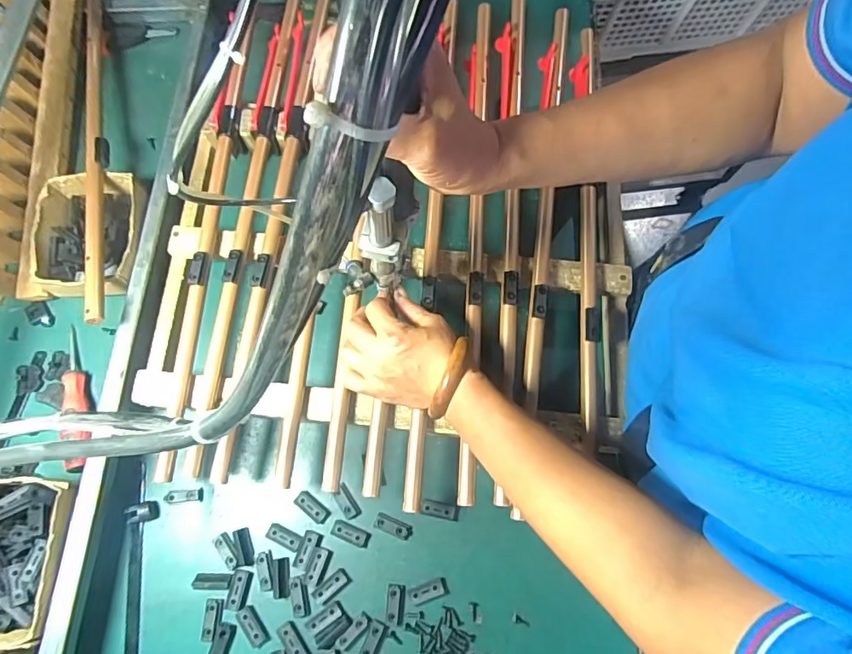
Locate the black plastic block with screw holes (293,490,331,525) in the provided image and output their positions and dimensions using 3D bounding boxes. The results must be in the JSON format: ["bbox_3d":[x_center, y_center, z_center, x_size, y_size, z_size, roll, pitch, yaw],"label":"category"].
[{"bbox_3d":[-0.116,0.183,0.506,0.037,0.004,0.017,37,76,10],"label":"black plastic block with screw holes"}]

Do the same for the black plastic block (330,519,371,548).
[{"bbox_3d":[-0.075,0.205,0.496,0.038,0.004,0.016,22,74,6],"label":"black plastic block"}]

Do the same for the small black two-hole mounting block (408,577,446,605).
[{"bbox_3d":[0.001,0.255,0.483,0.035,0.005,0.015,-17,74,-6],"label":"small black two-hole mounting block"}]

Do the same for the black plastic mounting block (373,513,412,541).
[{"bbox_3d":[-0.033,0.200,0.499,0.037,0.004,0.016,22,74,6],"label":"black plastic mounting block"}]

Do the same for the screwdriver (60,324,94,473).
[{"bbox_3d":[-0.370,0.071,0.527,0.029,0.025,0.161,-14,73,-5],"label":"screwdriver"}]

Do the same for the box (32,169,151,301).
[{"bbox_3d":[-0.378,-0.102,0.568,0.123,0.051,0.137,-7,73,-3],"label":"box"}]

